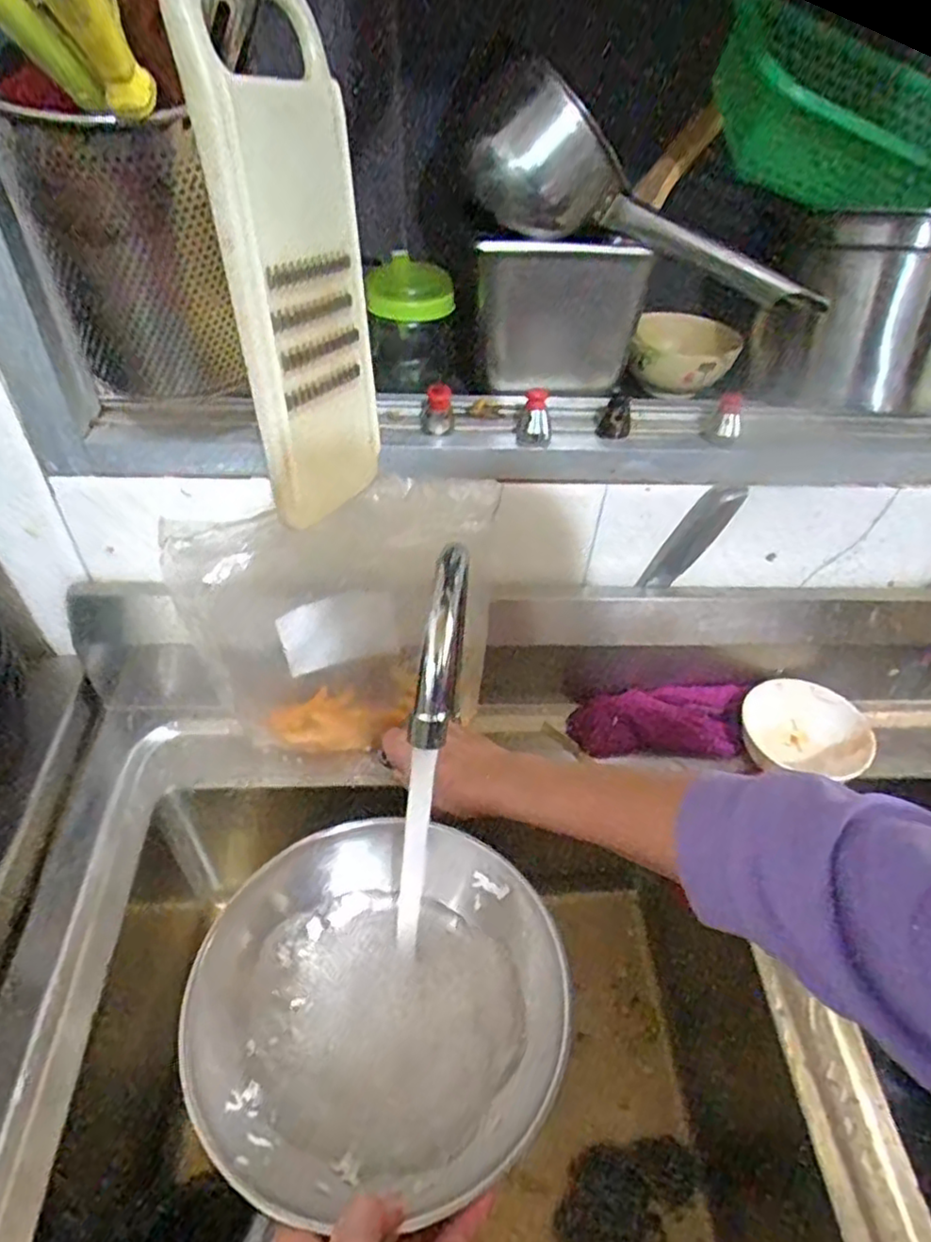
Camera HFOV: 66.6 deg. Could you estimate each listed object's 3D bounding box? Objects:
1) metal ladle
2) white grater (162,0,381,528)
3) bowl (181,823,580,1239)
[{"bbox_3d":[0.129,-0.285,0.508,0.267,0.098,0.059,21,45,-10],"label":"metal ladle"},{"bbox_3d":[-0.091,-0.182,0.382,0.025,0.251,0.095,12,38,20],"label":"white grater"},{"bbox_3d":[-0.050,0.220,0.424,0.213,0.060,0.200,2,45,-2],"label":"bowl"}]

